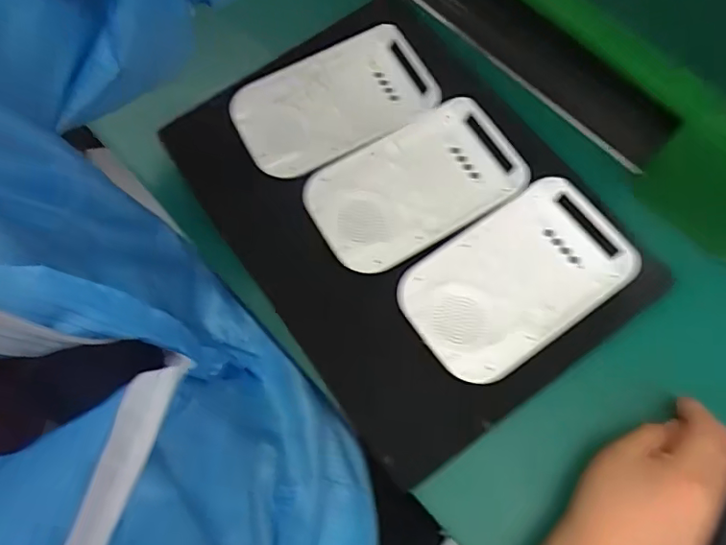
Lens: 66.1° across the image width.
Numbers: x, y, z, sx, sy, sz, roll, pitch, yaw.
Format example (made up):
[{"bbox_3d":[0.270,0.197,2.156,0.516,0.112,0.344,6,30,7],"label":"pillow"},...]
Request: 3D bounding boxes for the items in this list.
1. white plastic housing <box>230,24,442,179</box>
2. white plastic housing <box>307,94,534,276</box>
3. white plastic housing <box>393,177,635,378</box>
[{"bbox_3d":[-0.026,-0.143,0.462,0.158,0.023,0.100,-25,70,-10],"label":"white plastic housing"},{"bbox_3d":[0.040,-0.068,0.431,0.159,0.012,0.100,-31,74,-8],"label":"white plastic housing"},{"bbox_3d":[0.114,0.006,0.414,0.163,0.030,0.099,-34,74,-9],"label":"white plastic housing"}]

